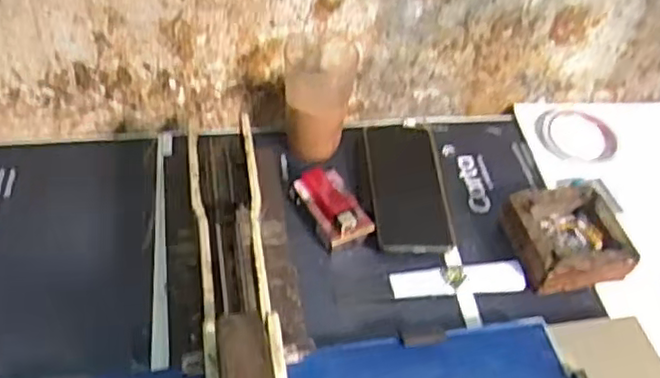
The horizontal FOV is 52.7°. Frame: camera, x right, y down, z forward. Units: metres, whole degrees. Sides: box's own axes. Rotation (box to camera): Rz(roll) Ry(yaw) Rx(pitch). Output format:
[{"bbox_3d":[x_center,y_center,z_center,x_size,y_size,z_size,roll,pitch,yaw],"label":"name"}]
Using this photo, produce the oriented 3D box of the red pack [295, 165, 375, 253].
[{"bbox_3d":[0.003,0.017,0.670,0.048,0.025,0.088,-20,52,-24],"label":"red pack"}]

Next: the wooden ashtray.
[{"bbox_3d":[0.227,0.048,0.652,0.097,0.046,0.100,-2,47,-9],"label":"wooden ashtray"}]

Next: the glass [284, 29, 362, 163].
[{"bbox_3d":[-0.010,-0.098,0.713,0.079,0.105,0.090,5,46,-2],"label":"glass"}]

